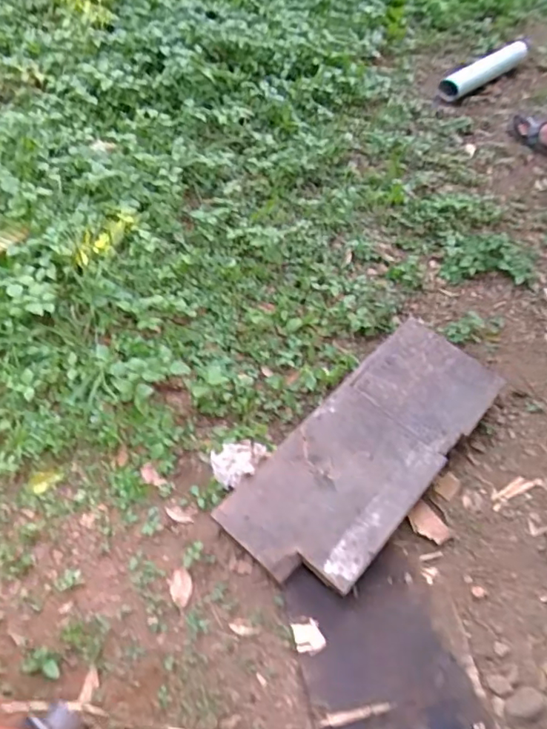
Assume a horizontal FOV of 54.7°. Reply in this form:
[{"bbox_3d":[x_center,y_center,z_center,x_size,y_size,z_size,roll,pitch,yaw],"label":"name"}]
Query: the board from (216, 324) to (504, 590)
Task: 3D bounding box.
[{"bbox_3d":[0.213,0.169,1.142,0.281,0.024,0.685,38,64,21],"label":"board"}]

